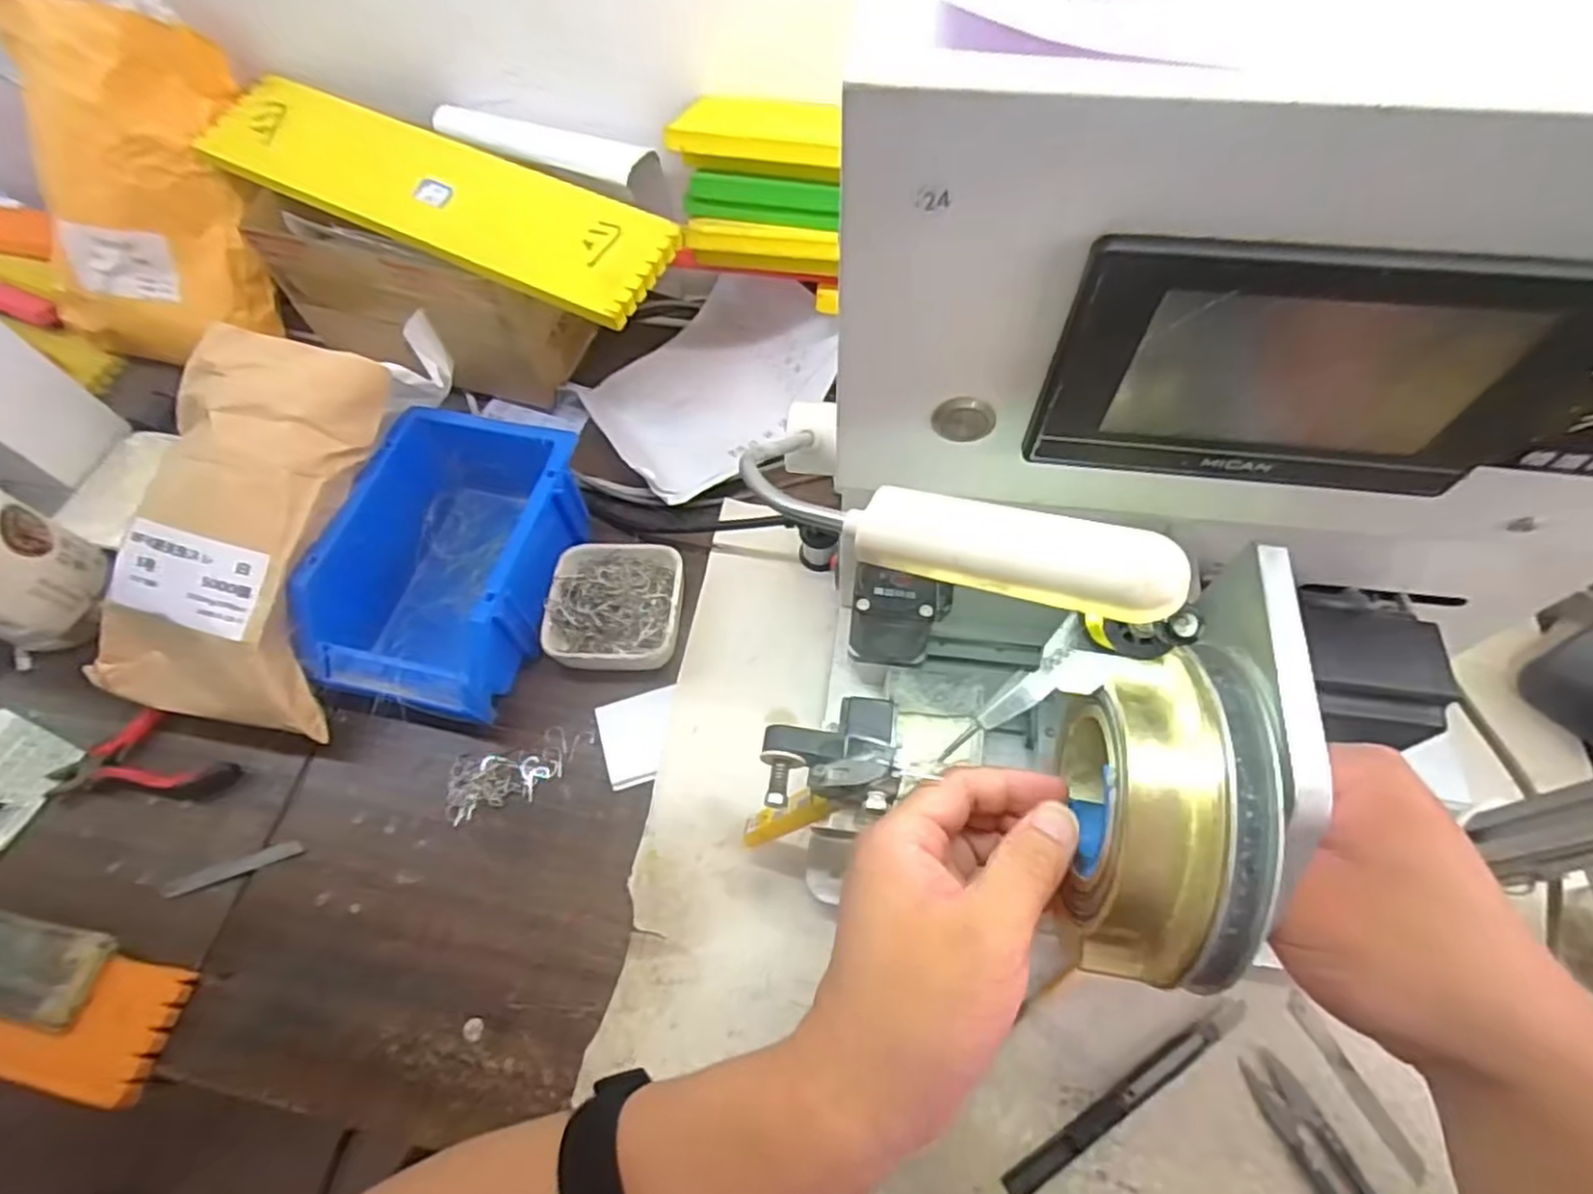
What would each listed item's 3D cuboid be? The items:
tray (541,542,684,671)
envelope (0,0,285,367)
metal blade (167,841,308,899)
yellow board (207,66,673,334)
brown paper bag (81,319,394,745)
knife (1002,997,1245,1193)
[{"bbox_3d":[-0.114,0.005,0.473,0.081,0.023,0.088,3,62,4],"label":"tray"},{"bbox_3d":[-0.492,-0.292,0.550,0.165,0.241,0.050,5,30,-8],"label":"envelope"},{"bbox_3d":[-0.323,0.155,0.424,0.077,0.004,0.010,-19,63,-7],"label":"metal blade"},{"bbox_3d":[-0.243,-0.268,0.486,0.352,0.021,0.081,25,66,15],"label":"yellow board"},{"bbox_3d":[-0.319,-0.037,0.430,0.134,0.061,0.230,18,89,11],"label":"brown paper bag"},{"bbox_3d":[0.158,0.235,0.351,0.143,0.009,0.013,-28,64,-12],"label":"knife"}]

